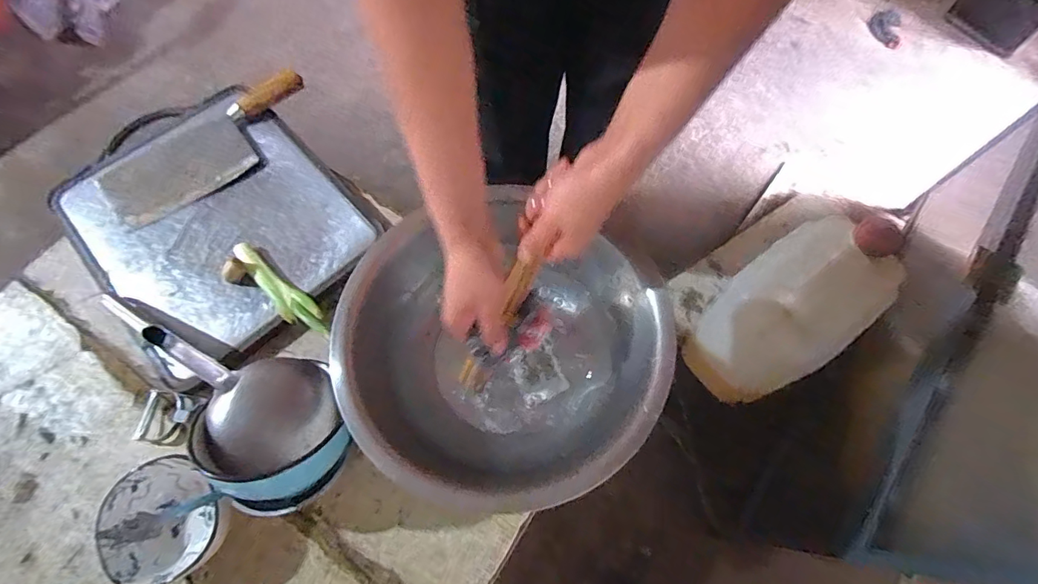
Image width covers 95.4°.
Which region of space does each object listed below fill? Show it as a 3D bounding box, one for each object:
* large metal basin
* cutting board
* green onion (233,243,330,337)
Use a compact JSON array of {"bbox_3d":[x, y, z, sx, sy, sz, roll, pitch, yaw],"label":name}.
[{"bbox_3d":[-0.023,0.068,0.486,0.318,0.111,0.272,12,69,5],"label":"large metal basin"},{"bbox_3d":[-0.409,-0.094,0.616,0.372,0.030,0.316,42,73,16],"label":"cutting board"},{"bbox_3d":[-0.285,0.001,0.565,0.164,0.018,0.035,36,71,15],"label":"green onion"}]

